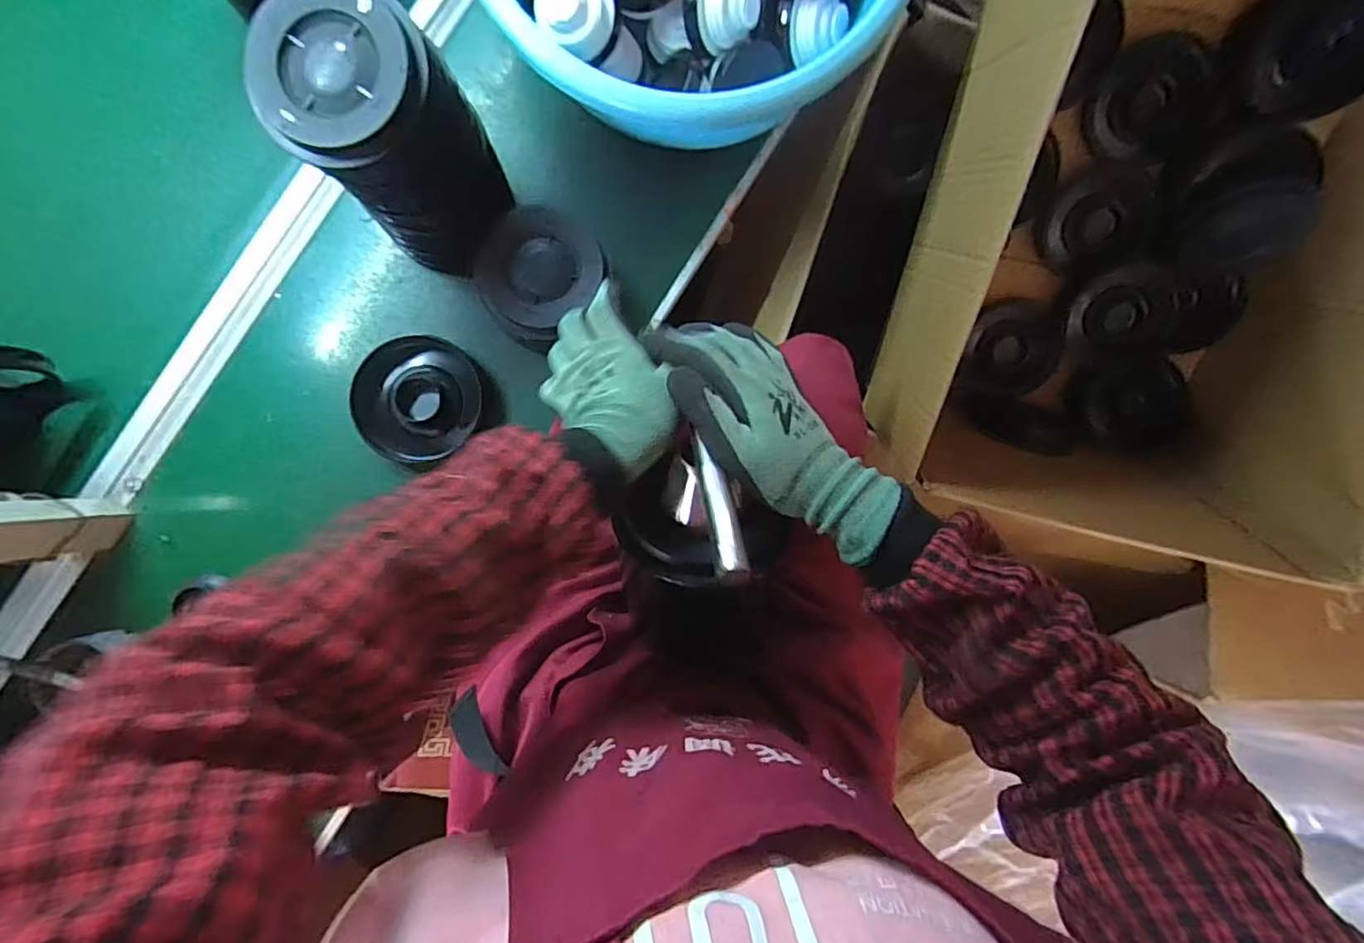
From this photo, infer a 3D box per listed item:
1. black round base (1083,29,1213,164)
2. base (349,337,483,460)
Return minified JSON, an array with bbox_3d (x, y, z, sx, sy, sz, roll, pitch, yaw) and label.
[{"bbox_3d":[0.502,-0.400,0.645,0.112,0.115,0.031,24,44,-14],"label":"black round base"},{"bbox_3d":[-0.256,-0.070,0.583,0.114,0.025,0.118,0,89,-2],"label":"base"}]

